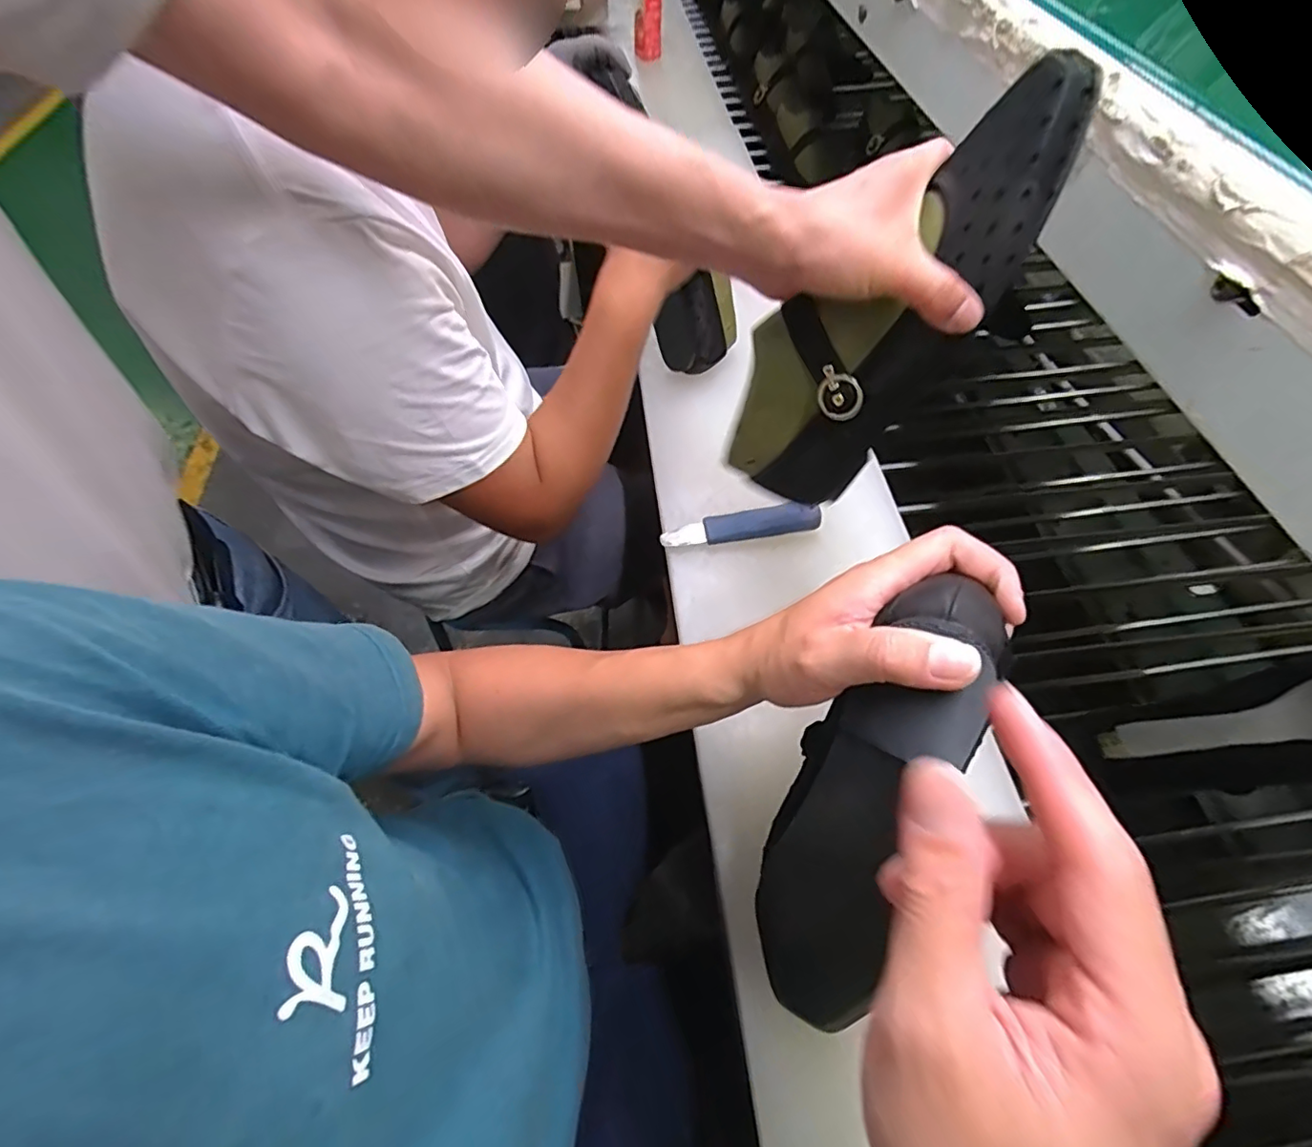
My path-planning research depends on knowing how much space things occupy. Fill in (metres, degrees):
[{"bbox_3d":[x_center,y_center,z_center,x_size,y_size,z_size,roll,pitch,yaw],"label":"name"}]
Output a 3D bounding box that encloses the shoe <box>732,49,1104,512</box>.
[{"bbox_3d":[0.134,-0.148,0.349,0.076,0.273,0.091,4,54,-31],"label":"shoe"}]

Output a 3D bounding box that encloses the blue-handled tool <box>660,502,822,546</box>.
[{"bbox_3d":[0.084,-0.048,0.559,0.155,0.024,0.028,-7,59,-3],"label":"blue-handled tool"}]

